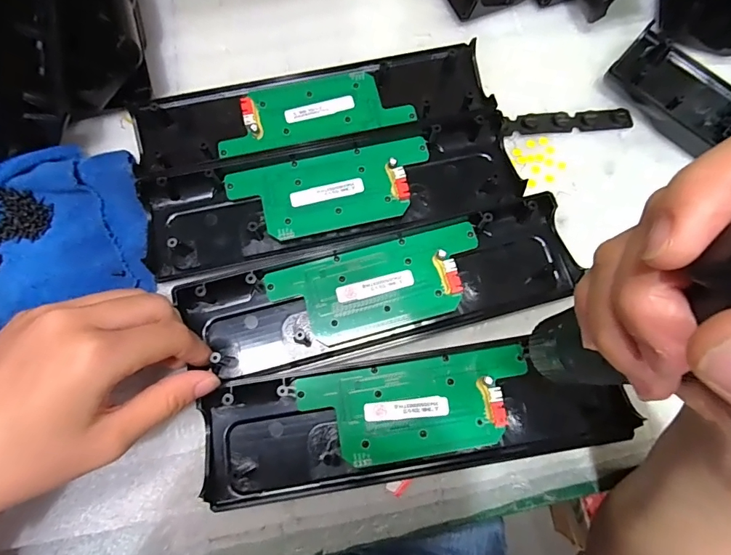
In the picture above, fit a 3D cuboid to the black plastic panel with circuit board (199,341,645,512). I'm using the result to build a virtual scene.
[{"bbox_3d":[0.033,0.082,0.254,0.245,0.019,0.067,-6,73,-2],"label":"black plastic panel with circuit board"}]

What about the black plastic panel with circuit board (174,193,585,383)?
[{"bbox_3d":[0.015,0.006,0.277,0.245,0.018,0.067,-13,74,-5],"label":"black plastic panel with circuit board"}]

